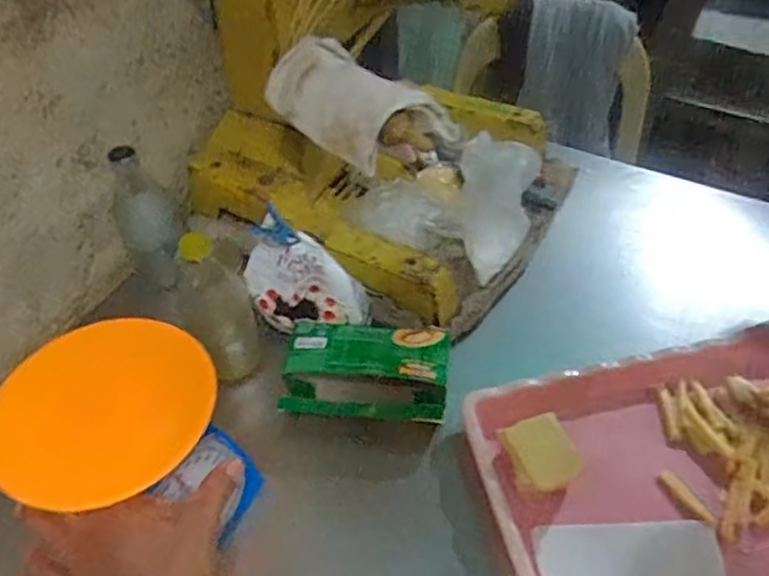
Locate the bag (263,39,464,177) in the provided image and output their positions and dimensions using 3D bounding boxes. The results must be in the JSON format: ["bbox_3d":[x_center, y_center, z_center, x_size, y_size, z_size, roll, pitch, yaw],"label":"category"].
[{"bbox_3d":[-0.024,-0.168,0.572,0.164,0.063,0.085,28,56,23],"label":"bag"}]

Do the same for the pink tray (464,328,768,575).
[{"bbox_3d":[0.268,0.184,0.561,0.337,0.039,0.278,-11,46,-9],"label":"pink tray"}]

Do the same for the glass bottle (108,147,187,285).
[{"bbox_3d":[-0.269,-0.083,0.711,0.053,0.161,0.063,9,50,9],"label":"glass bottle"}]

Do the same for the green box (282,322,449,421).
[{"bbox_3d":[-0.016,0.085,0.635,0.163,0.056,0.097,4,50,5],"label":"green box"}]

